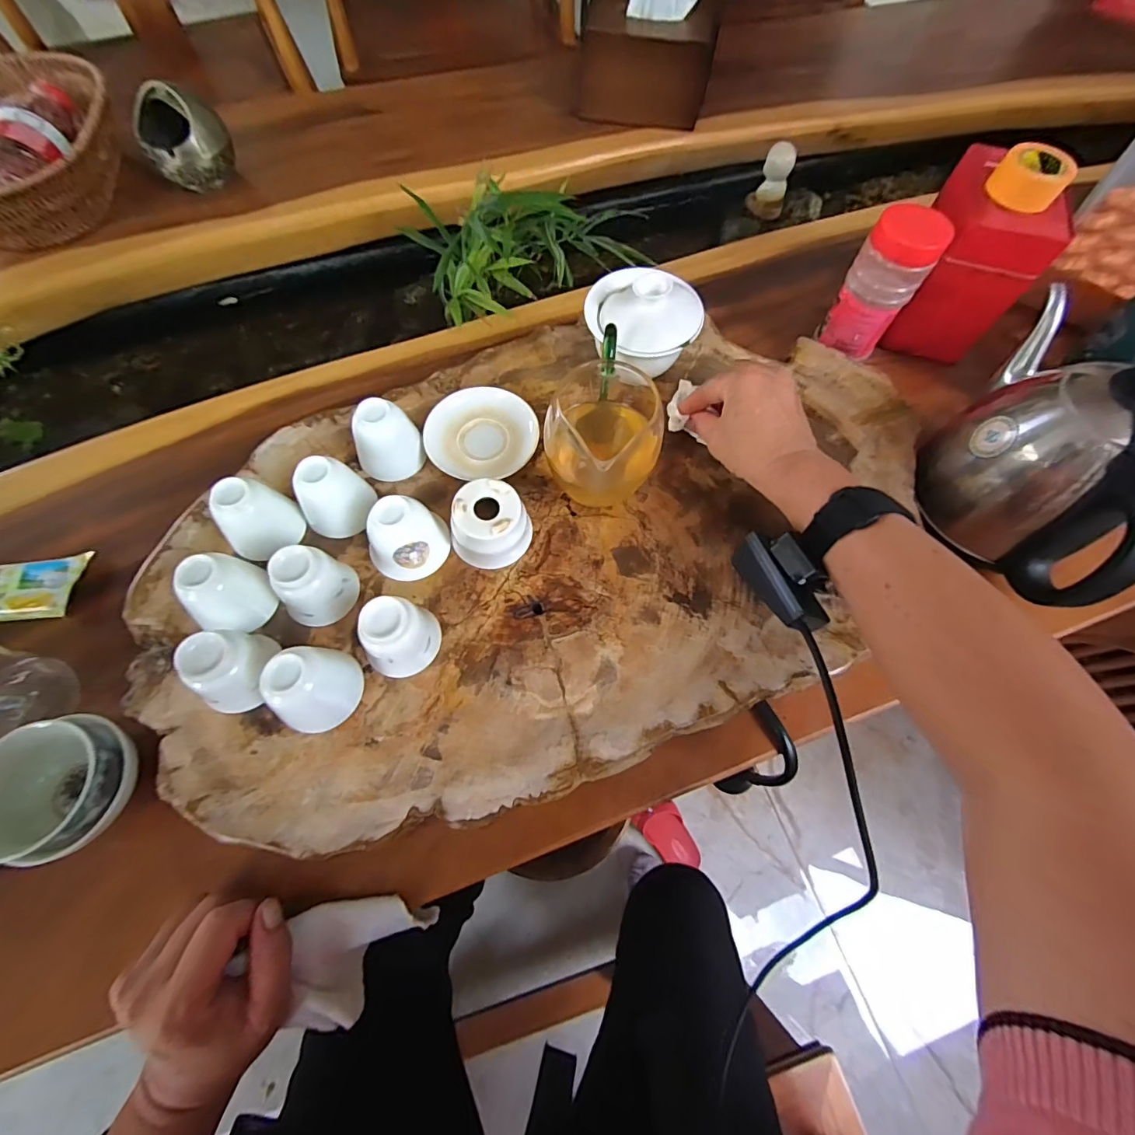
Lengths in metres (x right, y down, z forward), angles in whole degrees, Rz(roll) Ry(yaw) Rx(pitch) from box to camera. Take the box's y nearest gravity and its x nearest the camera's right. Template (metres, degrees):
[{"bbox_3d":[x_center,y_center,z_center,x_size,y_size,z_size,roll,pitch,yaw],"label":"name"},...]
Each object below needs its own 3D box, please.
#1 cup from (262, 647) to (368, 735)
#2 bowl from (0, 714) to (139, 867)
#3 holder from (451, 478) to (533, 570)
[{"bbox_3d":[-0.162,0.075,0.297,0.047,0.054,0.049,2,67,0],"label":"cup"},{"bbox_3d":[-0.321,0.141,0.308,0.074,0.061,0.079,0,67,-1],"label":"bowl"},{"bbox_3d":[-0.056,-0.031,0.354,0.052,0.044,0.051,0,67,-1],"label":"holder"}]

